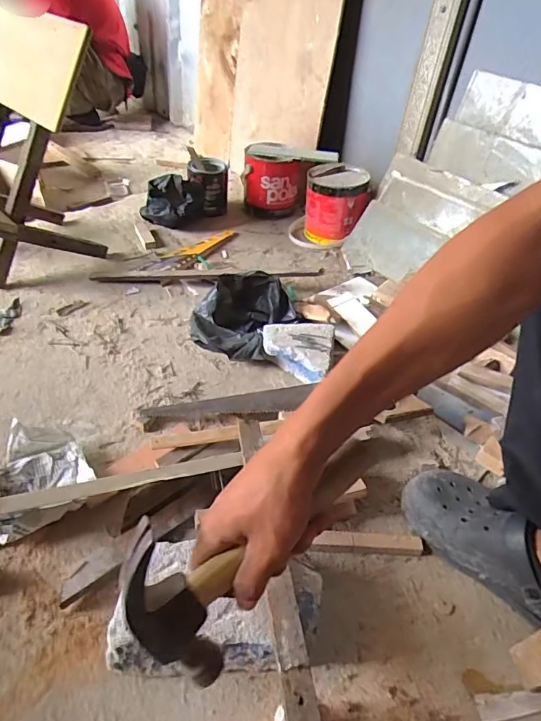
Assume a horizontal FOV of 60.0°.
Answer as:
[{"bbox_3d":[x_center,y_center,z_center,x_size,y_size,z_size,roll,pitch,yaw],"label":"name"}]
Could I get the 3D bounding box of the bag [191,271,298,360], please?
[{"bbox_3d":[-0.051,-0.084,0.875,0.163,0.100,0.174,21,45,17],"label":"bag"}]

